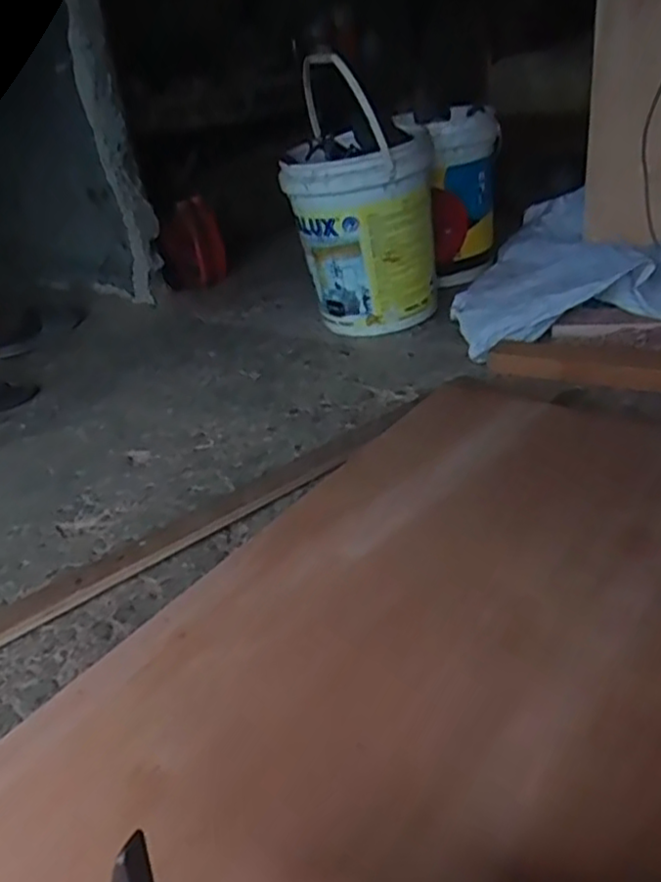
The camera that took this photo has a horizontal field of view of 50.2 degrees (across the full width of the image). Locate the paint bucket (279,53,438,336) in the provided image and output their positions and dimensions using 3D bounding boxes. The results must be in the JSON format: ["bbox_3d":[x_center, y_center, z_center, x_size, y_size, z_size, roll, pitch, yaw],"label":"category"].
[{"bbox_3d":[0.067,-0.477,1.428,0.284,0.502,0.253,1,33,11],"label":"paint bucket"}]

